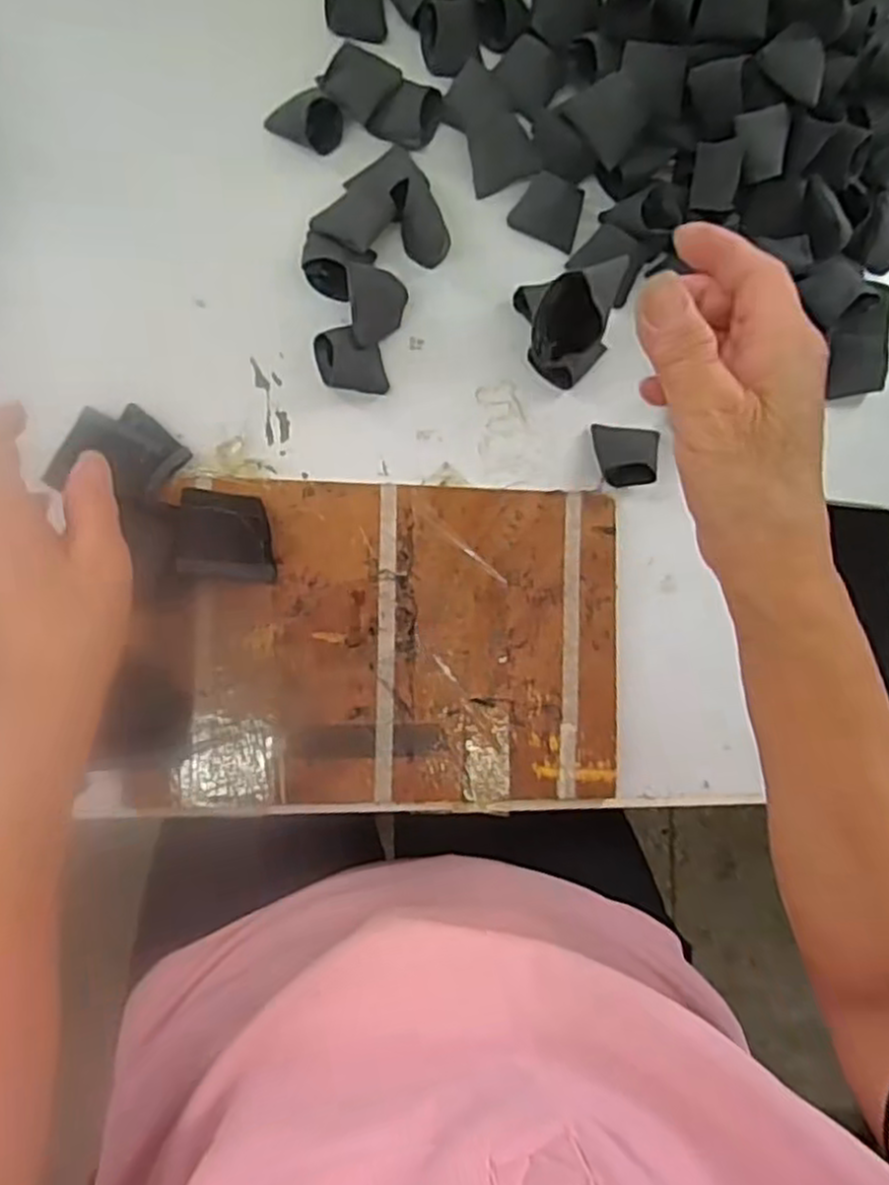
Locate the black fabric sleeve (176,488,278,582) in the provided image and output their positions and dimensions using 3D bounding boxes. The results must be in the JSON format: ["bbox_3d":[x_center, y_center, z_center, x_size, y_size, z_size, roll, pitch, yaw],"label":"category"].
[{"bbox_3d":[-0.117,-0.030,0.415,0.051,0.010,0.045,6,84,-7],"label":"black fabric sleeve"}]

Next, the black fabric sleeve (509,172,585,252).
[{"bbox_3d":[0.065,-0.233,0.462,0.041,0.016,0.035,22,83,-5],"label":"black fabric sleeve"}]

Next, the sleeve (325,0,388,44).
[{"bbox_3d":[-0.054,-0.356,0.461,0.036,0.014,0.039,-5,86,-8],"label":"sleeve"}]

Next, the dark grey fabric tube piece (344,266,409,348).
[{"bbox_3d":[-0.037,-0.161,0.438,0.035,0.031,0.041,-7,86,-8],"label":"dark grey fabric tube piece"}]

